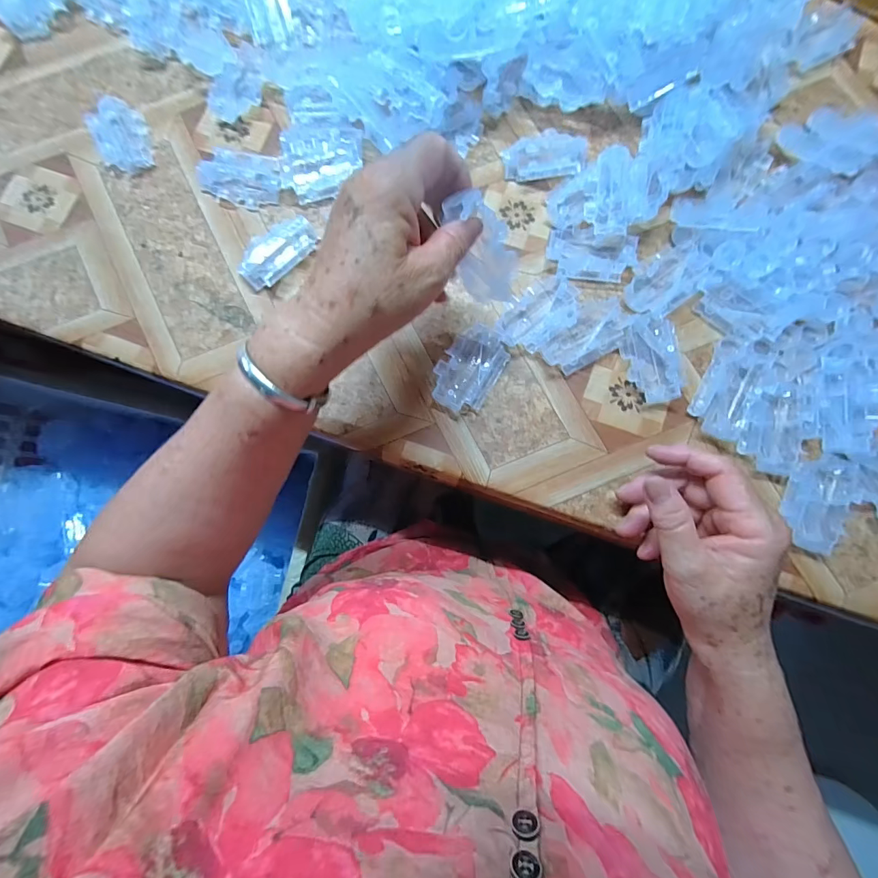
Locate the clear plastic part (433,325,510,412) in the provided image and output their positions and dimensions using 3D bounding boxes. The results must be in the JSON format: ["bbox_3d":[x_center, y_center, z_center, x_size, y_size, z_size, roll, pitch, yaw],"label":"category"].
[{"bbox_3d":[0.024,-0.054,0.315,0.044,0.012,0.066,30,83,5],"label":"clear plastic part"}]

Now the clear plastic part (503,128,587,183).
[{"bbox_3d":[0.090,-0.241,0.343,0.069,0.012,0.045,-5,82,0],"label":"clear plastic part"}]

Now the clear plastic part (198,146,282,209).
[{"bbox_3d":[-0.168,-0.221,0.344,0.067,0.013,0.040,13,82,2],"label":"clear plastic part"}]

